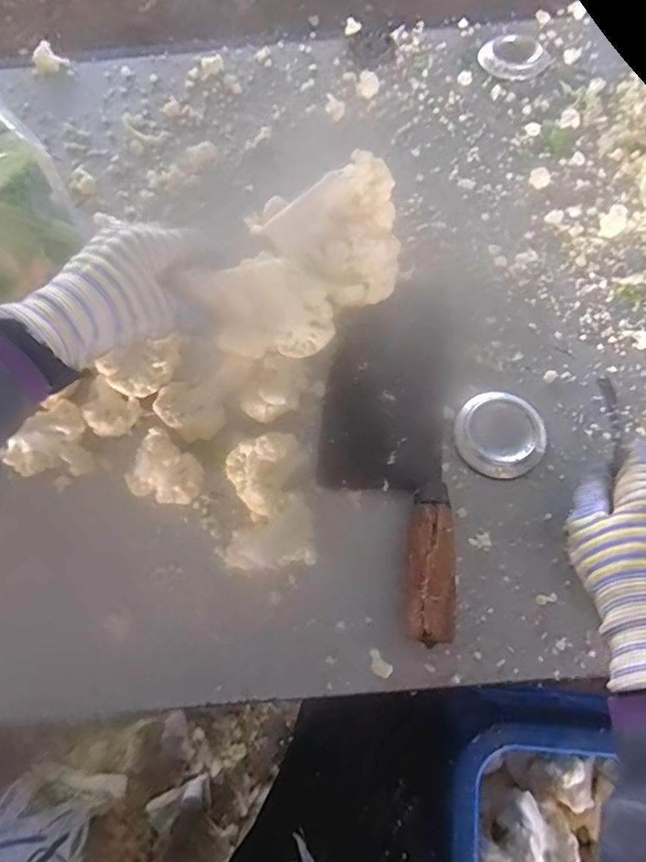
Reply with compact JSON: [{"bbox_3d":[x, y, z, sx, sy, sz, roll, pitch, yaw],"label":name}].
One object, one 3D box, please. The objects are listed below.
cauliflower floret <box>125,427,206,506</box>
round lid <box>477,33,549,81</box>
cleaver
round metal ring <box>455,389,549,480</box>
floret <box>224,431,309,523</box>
[{"bbox_3d":[-0.108,0.027,0.355,0.049,0.036,0.044,25,73,11],"label":"cauliflower floret"},{"bbox_3d":[0.182,-0.355,0.493,0.059,0.007,0.059,-1,69,2],"label":"round lid"},{"bbox_3d":[0.046,0.000,0.360,0.095,0.028,0.257,7,70,5],"label":"cleaver"},{"bbox_3d":[0.124,0.002,0.363,0.060,0.015,0.059,-1,69,2],"label":"round metal ring"},{"bbox_3d":[-0.034,0.028,0.349,0.052,0.033,0.052,-1,69,2],"label":"floret"}]

